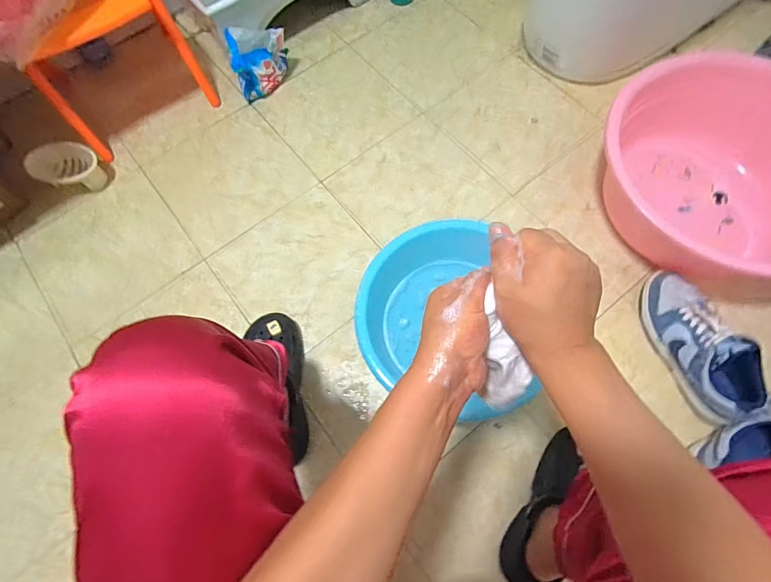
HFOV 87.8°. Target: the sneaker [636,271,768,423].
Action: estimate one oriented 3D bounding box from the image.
[{"bbox_3d":[0.563,0.090,0.722,0.103,0.107,0.273,-11,71,-2],"label":"sneaker"}]

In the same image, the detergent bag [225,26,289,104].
[{"bbox_3d":[-0.299,-0.557,0.966,0.140,0.136,0.094,-21,72,-5],"label":"detergent bag"}]

